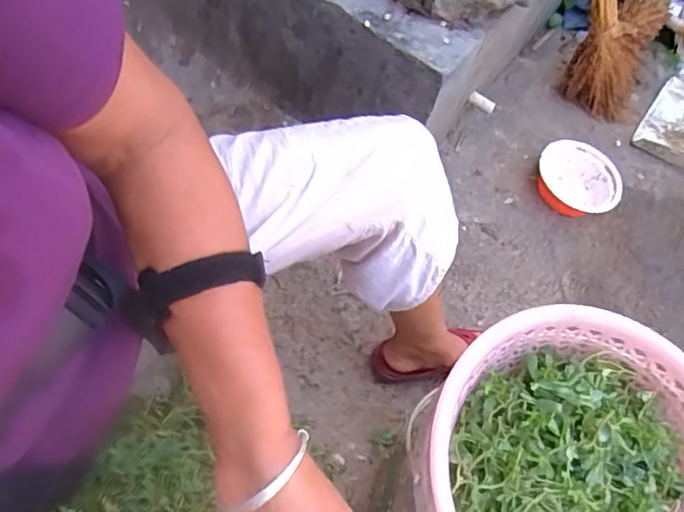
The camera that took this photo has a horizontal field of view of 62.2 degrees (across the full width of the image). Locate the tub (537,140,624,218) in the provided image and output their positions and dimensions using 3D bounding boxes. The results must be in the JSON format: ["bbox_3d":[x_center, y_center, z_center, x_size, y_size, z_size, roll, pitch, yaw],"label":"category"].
[{"bbox_3d":[0.494,-0.160,1.180,0.158,0.054,0.172,4,60,-6],"label":"tub"}]

